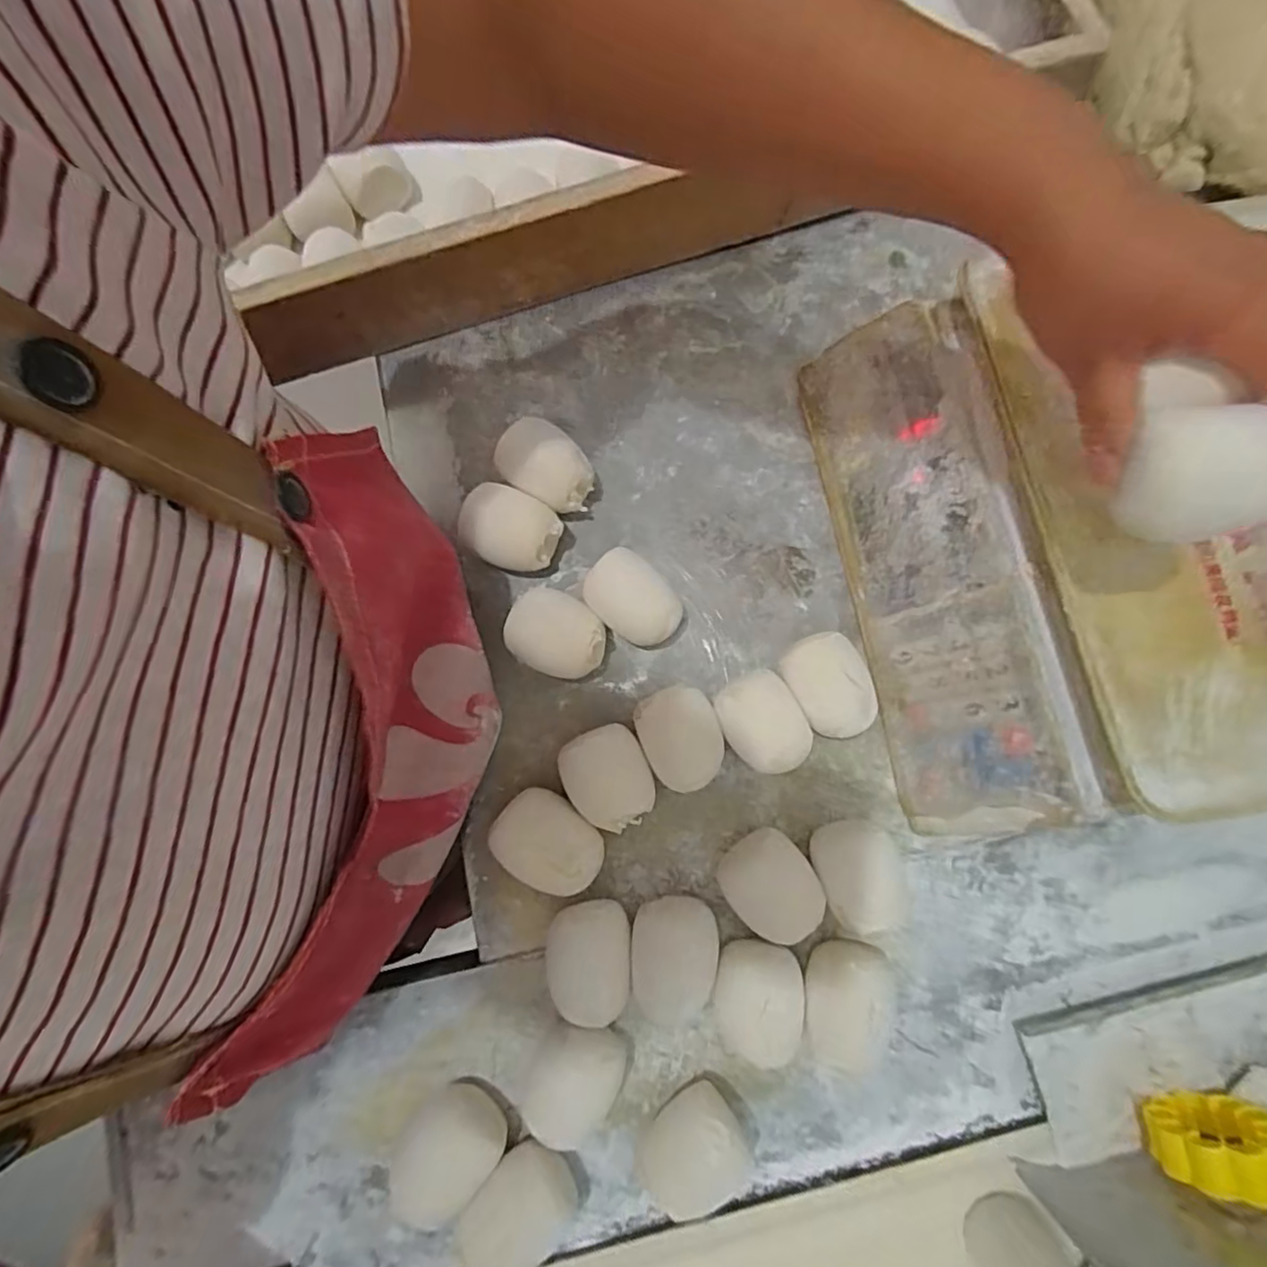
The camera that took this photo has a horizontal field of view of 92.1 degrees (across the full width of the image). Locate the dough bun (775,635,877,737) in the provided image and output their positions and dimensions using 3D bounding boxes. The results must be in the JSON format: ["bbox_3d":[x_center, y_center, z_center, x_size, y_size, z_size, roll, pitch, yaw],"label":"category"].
[{"bbox_3d":[0.124,0.035,0.392,0.047,0.044,0.063,-30,80,-3],"label":"dough bun"}]

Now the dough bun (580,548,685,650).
[{"bbox_3d":[0.001,-0.020,0.412,0.064,0.034,0.046,39,82,8],"label":"dough bun"}]

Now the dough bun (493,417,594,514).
[{"bbox_3d":[-0.058,-0.112,0.422,0.062,0.047,0.047,27,81,6],"label":"dough bun"}]

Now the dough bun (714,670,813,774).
[{"bbox_3d":[0.081,0.056,0.391,0.049,0.037,0.064,-33,80,-4],"label":"dough bun"}]

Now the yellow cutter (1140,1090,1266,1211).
[{"bbox_3d":[0.310,0.271,0.324,0.062,0.065,0.020,-11,79,-1],"label":"yellow cutter"}]

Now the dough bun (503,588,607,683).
[{"bbox_3d":[-0.048,0.002,0.402,0.061,0.042,0.051,22,80,5],"label":"dough bun"}]

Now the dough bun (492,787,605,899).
[{"bbox_3d":[-0.052,0.132,0.384,0.067,0.044,0.050,38,82,8],"label":"dough bun"}]

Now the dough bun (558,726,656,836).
[{"bbox_3d":[-0.016,0.090,0.385,0.053,0.043,0.064,-25,79,-4],"label":"dough bun"}]

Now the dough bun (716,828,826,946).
[{"bbox_3d":[0.083,0.152,0.373,0.053,0.037,0.062,-40,81,-6],"label":"dough bun"}]

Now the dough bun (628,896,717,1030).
[{"bbox_3d":[0.023,0.192,0.364,0.048,0.039,0.065,5,79,2],"label":"dough bun"}]

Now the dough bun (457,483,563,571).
[{"bbox_3d":[-0.081,-0.069,0.417,0.061,0.044,0.050,22,80,5],"label":"dough bun"}]

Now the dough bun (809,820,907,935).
[{"bbox_3d":[0.134,0.144,0.367,0.043,0.051,0.059,-15,79,-2],"label":"dough bun"}]

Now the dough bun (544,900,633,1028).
[{"bbox_3d":[-0.027,0.197,0.371,0.050,0.035,0.063,1,79,1],"label":"dough bun"}]

